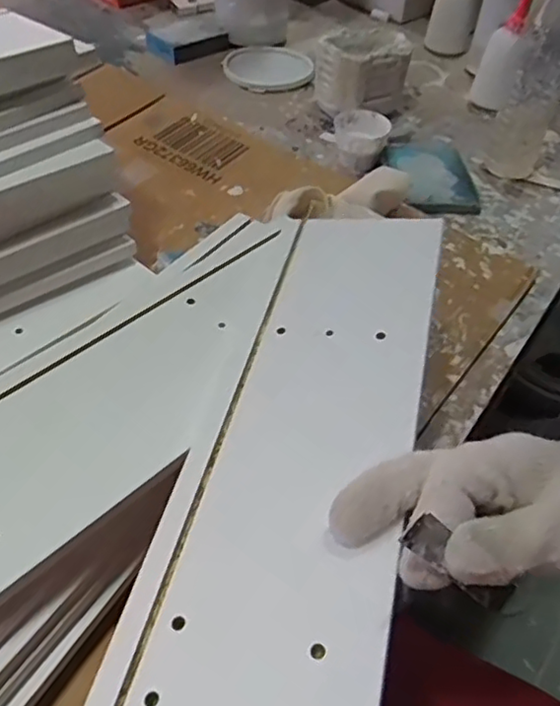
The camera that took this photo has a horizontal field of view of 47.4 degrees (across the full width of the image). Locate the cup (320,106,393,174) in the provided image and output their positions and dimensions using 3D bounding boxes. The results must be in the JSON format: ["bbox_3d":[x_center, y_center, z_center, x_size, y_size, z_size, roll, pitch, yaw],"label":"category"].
[{"bbox_3d":[0.087,-0.254,0.752,0.080,0.045,0.087,3,48,-3],"label":"cup"}]

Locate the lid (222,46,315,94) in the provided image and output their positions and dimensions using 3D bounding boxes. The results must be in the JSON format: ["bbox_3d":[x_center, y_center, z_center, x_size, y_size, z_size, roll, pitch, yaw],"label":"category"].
[{"bbox_3d":[-0.018,-0.406,0.904,0.124,0.015,0.121,3,48,-3],"label":"lid"}]

